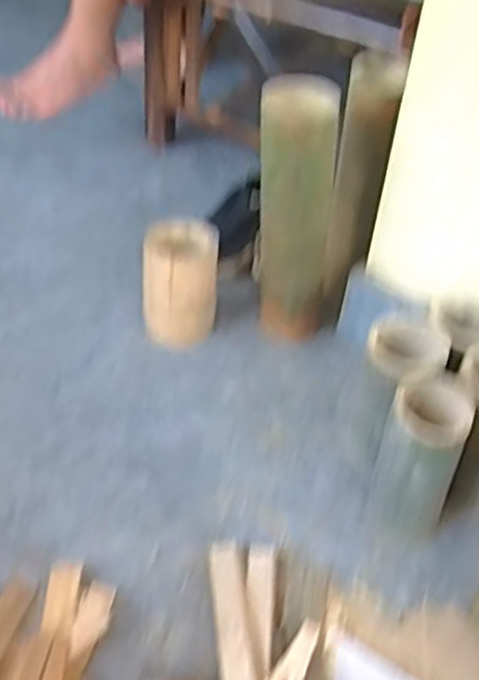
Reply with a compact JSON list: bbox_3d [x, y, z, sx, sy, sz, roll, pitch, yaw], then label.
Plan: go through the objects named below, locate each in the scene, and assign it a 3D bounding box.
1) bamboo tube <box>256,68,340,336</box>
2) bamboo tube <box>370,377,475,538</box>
[{"bbox_3d":[0.068,-0.140,0.853,0.098,0.324,0.092,8,42,3],"label":"bamboo tube"},{"bbox_3d":[0.173,0.126,0.690,0.075,0.160,0.088,18,44,15],"label":"bamboo tube"}]

